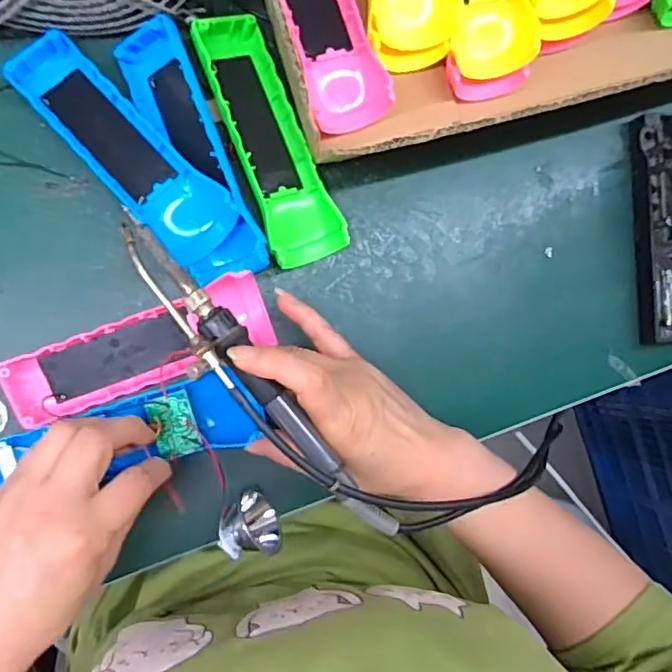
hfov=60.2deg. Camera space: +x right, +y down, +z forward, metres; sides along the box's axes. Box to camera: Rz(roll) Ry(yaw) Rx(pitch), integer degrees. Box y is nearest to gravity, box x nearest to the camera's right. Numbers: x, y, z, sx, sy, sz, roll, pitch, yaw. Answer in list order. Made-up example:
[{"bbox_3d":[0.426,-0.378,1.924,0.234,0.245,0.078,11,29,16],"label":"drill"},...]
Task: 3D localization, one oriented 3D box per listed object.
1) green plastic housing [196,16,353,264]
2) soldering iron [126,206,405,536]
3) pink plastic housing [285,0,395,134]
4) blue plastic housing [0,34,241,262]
[{"bbox_3d":[-0.041,-0.121,0.363,0.046,0.029,0.154,-21,92,-8],"label":"green plastic housing"},{"bbox_3d":[-0.042,0.024,0.285,0.029,0.019,0.197,-41,92,-9],"label":"soldering iron"},{"bbox_3d":[-0.011,-0.205,0.358,0.041,0.027,0.158,-18,92,-8],"label":"pink plastic housing"},{"bbox_3d":[-0.127,-0.112,0.346,0.044,0.033,0.156,-44,95,-6],"label":"blue plastic housing"}]

